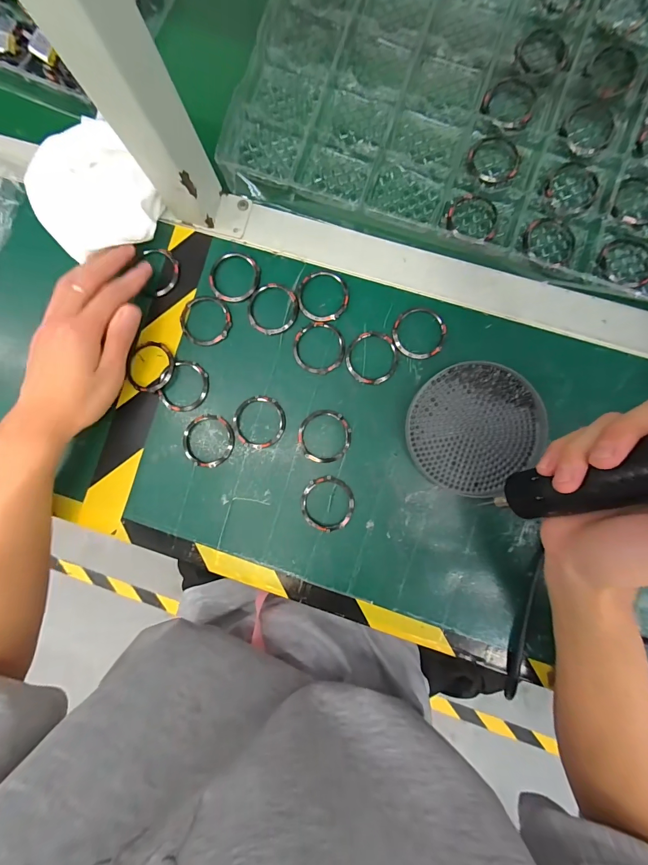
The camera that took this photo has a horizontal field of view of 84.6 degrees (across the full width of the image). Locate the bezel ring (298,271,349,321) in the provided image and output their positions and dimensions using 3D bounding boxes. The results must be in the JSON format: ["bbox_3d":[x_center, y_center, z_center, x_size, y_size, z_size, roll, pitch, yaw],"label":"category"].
[{"bbox_3d":[-0.001,-0.126,0.329,0.046,0.004,0.046,0,88,3],"label":"bezel ring"}]

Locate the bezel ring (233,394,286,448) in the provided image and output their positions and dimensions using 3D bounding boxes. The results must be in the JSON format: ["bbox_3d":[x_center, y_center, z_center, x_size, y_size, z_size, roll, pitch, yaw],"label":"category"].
[{"bbox_3d":[-0.060,-0.010,0.328,0.047,0.004,0.048,0,88,3],"label":"bezel ring"}]

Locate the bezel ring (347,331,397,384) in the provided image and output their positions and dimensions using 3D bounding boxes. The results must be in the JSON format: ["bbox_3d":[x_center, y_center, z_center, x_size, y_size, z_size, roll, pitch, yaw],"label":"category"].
[{"bbox_3d":[0.044,-0.069,0.324,0.046,0.006,0.048,0,88,3],"label":"bezel ring"}]

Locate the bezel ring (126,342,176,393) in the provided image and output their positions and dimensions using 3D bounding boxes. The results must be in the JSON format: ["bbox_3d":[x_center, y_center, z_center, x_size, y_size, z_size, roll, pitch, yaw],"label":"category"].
[{"bbox_3d":[-0.162,-0.061,0.335,0.042,0.004,0.047,14,89,3],"label":"bezel ring"}]

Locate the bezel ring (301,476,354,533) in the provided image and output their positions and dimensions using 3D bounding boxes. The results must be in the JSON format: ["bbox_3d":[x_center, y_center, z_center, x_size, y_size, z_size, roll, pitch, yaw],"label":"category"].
[{"bbox_3d":[0.003,0.065,0.322,0.048,0.004,0.050,0,88,3],"label":"bezel ring"}]

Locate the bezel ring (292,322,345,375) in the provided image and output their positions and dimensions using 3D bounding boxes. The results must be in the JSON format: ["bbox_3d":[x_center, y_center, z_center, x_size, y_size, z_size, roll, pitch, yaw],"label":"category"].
[{"bbox_3d":[-0.004,-0.078,0.327,0.046,0.004,0.048,0,88,3],"label":"bezel ring"}]

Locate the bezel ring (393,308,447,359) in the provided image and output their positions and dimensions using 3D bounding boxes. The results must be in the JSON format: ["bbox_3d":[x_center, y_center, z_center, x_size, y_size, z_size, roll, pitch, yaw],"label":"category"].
[{"bbox_3d":[0.087,-0.090,0.323,0.047,0.004,0.046,0,88,3],"label":"bezel ring"}]

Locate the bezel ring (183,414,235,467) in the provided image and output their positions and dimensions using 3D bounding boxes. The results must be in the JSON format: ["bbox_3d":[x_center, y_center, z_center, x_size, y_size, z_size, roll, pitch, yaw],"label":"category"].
[{"bbox_3d":[-0.107,0.008,0.329,0.048,0.004,0.048,0,88,3],"label":"bezel ring"}]

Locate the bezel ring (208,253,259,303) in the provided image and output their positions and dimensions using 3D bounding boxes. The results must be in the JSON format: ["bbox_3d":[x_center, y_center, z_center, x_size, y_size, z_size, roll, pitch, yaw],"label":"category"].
[{"bbox_3d":[-0.084,-0.146,0.333,0.047,0.006,0.047,0,88,3],"label":"bezel ring"}]

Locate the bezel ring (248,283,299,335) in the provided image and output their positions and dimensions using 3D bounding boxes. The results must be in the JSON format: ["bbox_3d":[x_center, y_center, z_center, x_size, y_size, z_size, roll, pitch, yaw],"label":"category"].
[{"bbox_3d":[-0.048,-0.115,0.331,0.048,0.004,0.047,0,88,3],"label":"bezel ring"}]

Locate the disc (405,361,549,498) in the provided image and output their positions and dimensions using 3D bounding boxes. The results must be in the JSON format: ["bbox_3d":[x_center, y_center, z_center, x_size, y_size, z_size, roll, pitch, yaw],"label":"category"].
[{"bbox_3d":[0.130,-0.004,0.313,0.111,0.013,0.109,0,88,3],"label":"disc"}]

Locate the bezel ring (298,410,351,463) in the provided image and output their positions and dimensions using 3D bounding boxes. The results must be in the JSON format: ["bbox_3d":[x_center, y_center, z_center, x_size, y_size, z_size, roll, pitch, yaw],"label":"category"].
[{"bbox_3d":[0.000,0.004,0.325,0.048,0.004,0.048,0,88,3],"label":"bezel ring"}]

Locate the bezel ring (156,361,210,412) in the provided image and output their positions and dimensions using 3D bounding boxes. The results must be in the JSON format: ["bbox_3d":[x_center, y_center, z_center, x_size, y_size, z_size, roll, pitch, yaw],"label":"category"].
[{"bbox_3d":[-0.132,-0.043,0.334,0.047,0.004,0.047,0,88,3],"label":"bezel ring"}]

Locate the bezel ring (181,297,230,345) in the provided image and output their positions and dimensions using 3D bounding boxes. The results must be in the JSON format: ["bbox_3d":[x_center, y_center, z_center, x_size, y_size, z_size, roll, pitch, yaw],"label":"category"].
[{"bbox_3d":[-0.112,-0.106,0.337,0.046,0.004,0.050,0,88,3],"label":"bezel ring"}]

